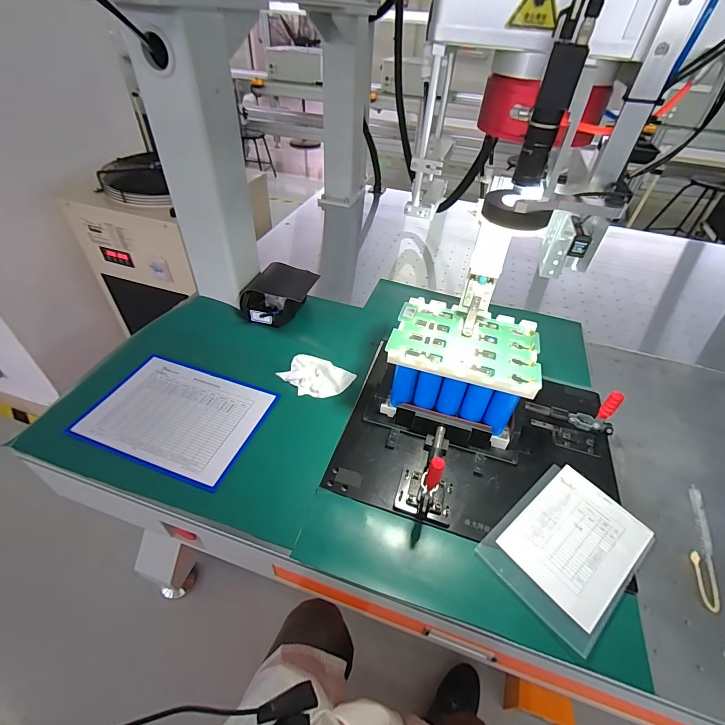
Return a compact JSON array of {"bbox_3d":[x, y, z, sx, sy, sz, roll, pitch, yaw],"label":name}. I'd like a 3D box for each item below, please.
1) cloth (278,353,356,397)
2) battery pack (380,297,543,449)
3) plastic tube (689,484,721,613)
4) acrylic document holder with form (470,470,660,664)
[{"bbox_3d":[-0.097,0.029,0.782,0.137,0.021,0.100,21,46,16],"label":"cloth"},{"bbox_3d":[0.174,0.005,0.688,0.243,0.132,0.186,15,45,11],"label":"battery pack"},{"bbox_3d":[0.521,0.273,0.571,0.029,0.012,0.196,21,46,16],"label":"plastic tube"},{"bbox_3d":[0.311,0.272,0.561,0.239,0.007,0.166,-29,52,-29],"label":"acrylic document holder with form"}]

